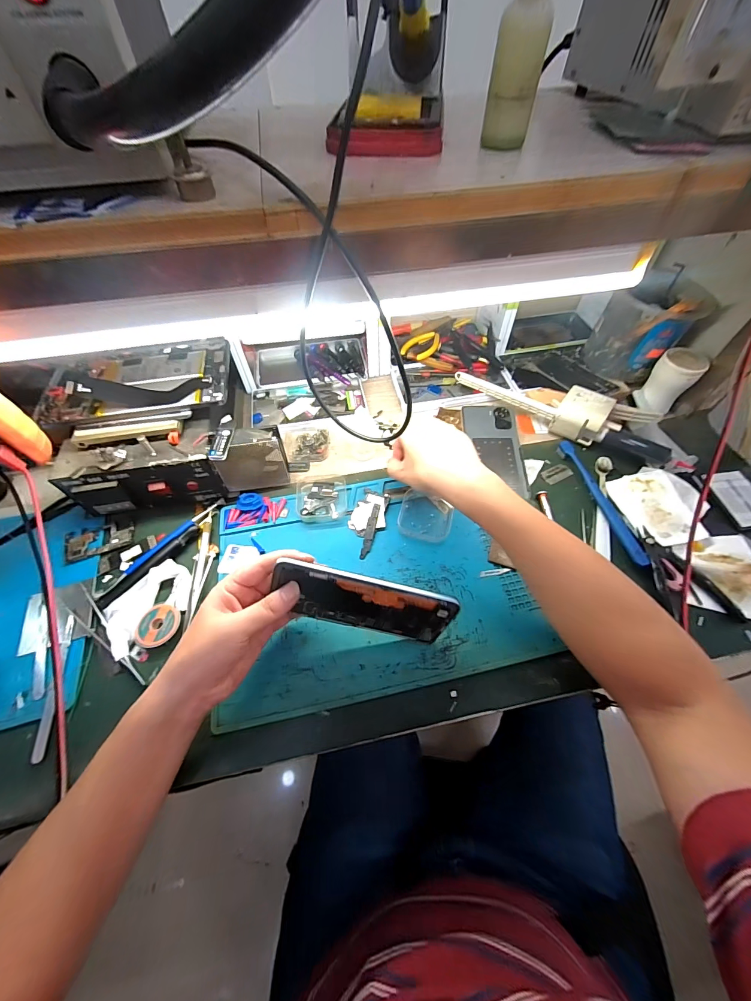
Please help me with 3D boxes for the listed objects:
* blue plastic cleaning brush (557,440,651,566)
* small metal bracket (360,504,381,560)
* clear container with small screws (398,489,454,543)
[{"bbox_3d":[0.278,-0.005,0.437,0.018,0.013,0.186,-9,56,-4],"label":"blue plastic cleaning brush"},{"bbox_3d":[-0.006,0.037,0.422,0.011,0.004,0.070,14,66,2],"label":"small metal bracket"},{"bbox_3d":[0.062,0.020,0.433,0.063,0.012,0.060,11,57,9],"label":"clear container with small screws"}]

